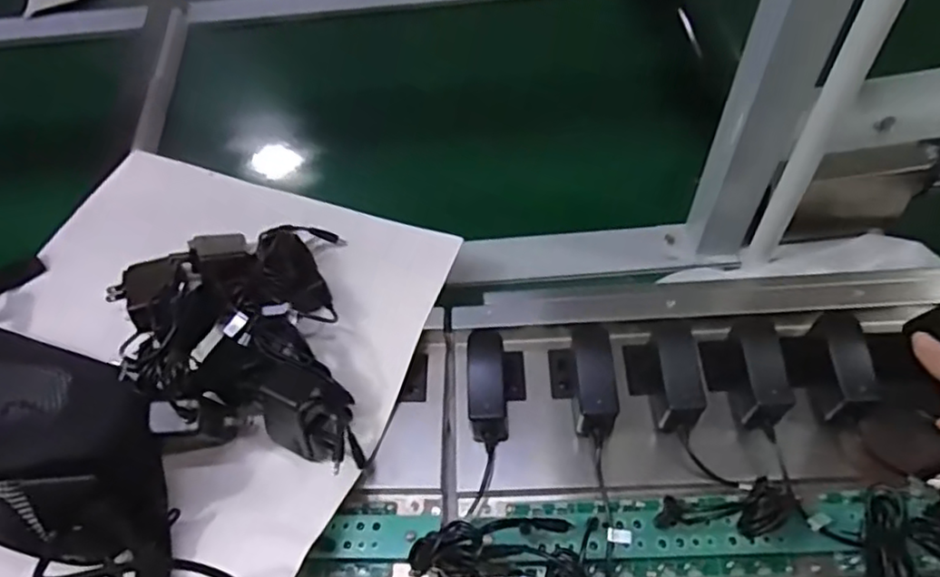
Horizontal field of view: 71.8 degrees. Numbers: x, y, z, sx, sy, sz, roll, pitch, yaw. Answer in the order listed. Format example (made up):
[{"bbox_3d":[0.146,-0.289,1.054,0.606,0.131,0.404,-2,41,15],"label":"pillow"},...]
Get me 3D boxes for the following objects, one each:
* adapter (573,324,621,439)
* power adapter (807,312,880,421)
[{"bbox_3d":[0.092,0.068,0.486,0.030,0.048,0.080,0,72,5],"label":"adapter"},{"bbox_3d":[0.268,0.054,0.475,0.030,0.043,0.073,2,58,6],"label":"power adapter"}]

